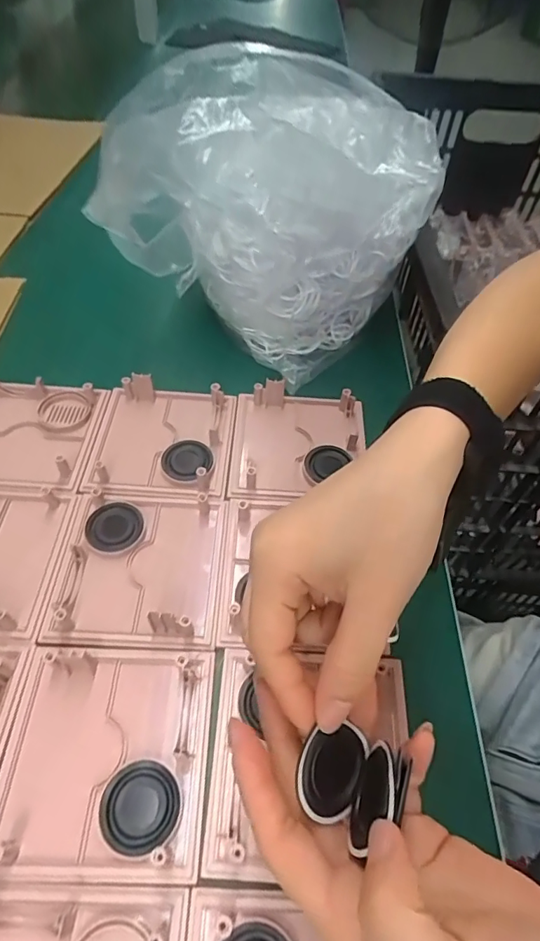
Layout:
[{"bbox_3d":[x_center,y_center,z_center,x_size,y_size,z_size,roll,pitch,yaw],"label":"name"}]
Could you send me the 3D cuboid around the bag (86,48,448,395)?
[{"bbox_3d":[0.001,-0.209,0.409,0.229,0.200,0.151,26,57,16],"label":"bag"}]

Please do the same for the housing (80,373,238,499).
[{"bbox_3d":[-0.085,-0.031,0.382,0.107,0.021,0.105,1,54,-1],"label":"housing"}]

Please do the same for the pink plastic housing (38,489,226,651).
[{"bbox_3d":[-0.087,0.060,0.325,0.106,0.014,0.109,2,53,0],"label":"pink plastic housing"}]

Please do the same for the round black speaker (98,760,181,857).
[{"bbox_3d":[-0.066,0.171,0.245,0.038,0.007,0.037,1,54,-1],"label":"round black speaker"}]

